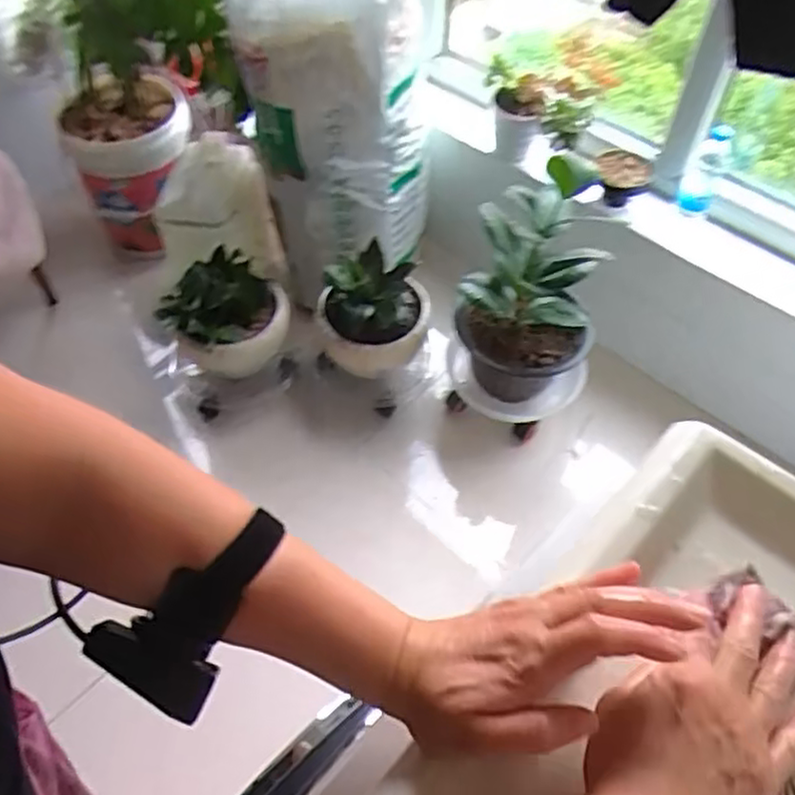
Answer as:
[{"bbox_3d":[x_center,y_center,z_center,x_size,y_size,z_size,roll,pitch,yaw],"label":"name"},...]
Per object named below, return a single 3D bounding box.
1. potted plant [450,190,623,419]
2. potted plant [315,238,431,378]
[{"bbox_3d":[0.259,-0.180,1.423,0.269,0.427,0.237,10,55,7],"label":"potted plant"},{"bbox_3d":[-0.051,-0.169,1.482,0.225,0.208,0.186,-3,54,-3],"label":"potted plant"}]

